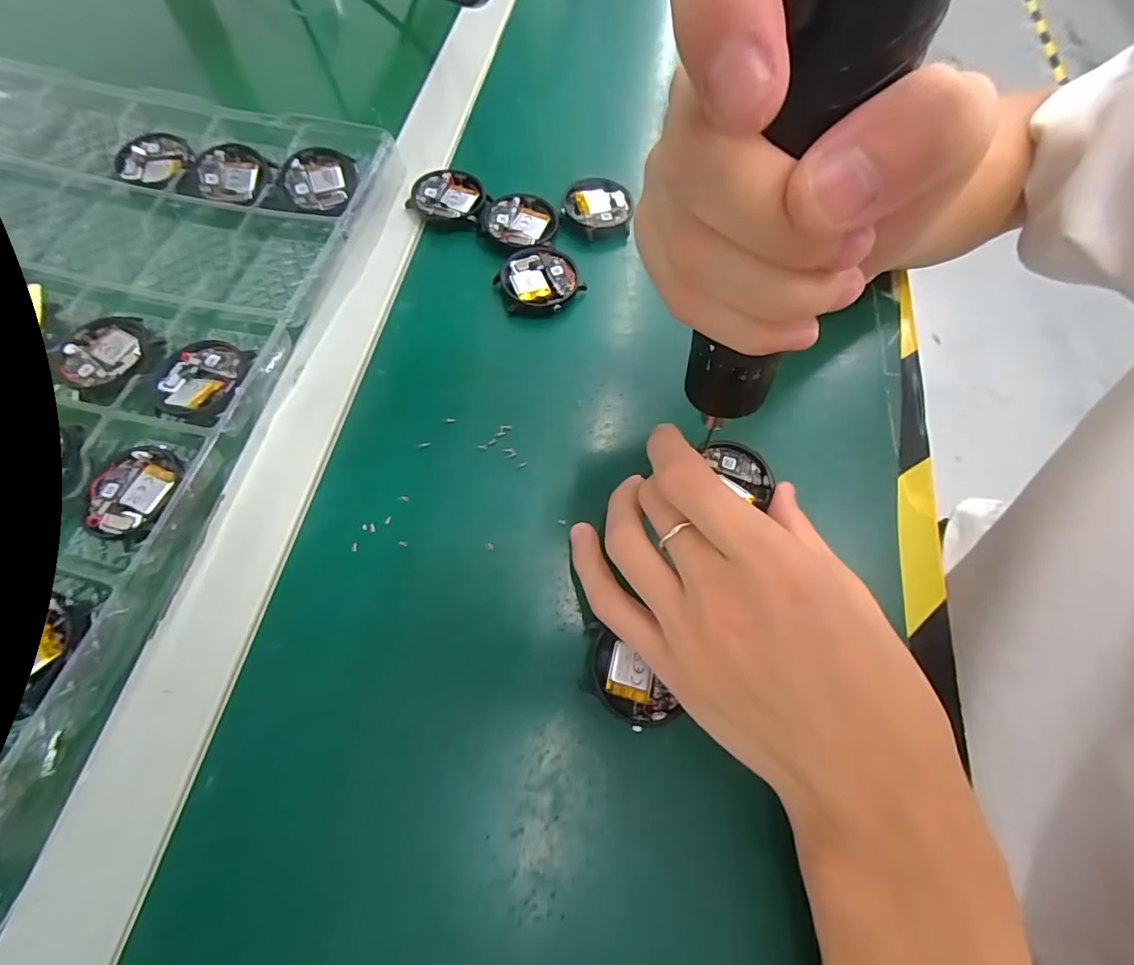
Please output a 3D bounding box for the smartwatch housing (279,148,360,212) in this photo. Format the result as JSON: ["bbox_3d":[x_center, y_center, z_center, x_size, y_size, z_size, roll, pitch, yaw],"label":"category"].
[{"bbox_3d":[-0.153,-0.184,0.296,0.042,0.010,0.043,5,77,-8],"label":"smartwatch housing"}]

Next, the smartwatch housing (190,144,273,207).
[{"bbox_3d":[-0.210,-0.190,0.296,0.042,0.010,0.037,2,67,-1],"label":"smartwatch housing"}]

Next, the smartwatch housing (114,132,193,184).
[{"bbox_3d":[-0.262,-0.205,0.303,0.044,0.007,0.045,-9,68,-6],"label":"smartwatch housing"}]

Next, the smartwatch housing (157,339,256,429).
[{"bbox_3d":[-0.182,-0.053,0.241,0.046,0.010,0.050,17,67,5],"label":"smartwatch housing"}]

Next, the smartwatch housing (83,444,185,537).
[{"bbox_3d":[-0.197,0.004,0.219,0.040,0.009,0.044,1,67,-2],"label":"smartwatch housing"}]

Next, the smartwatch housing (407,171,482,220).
[{"bbox_3d":[-0.076,-0.180,0.302,0.042,0.008,0.040,1,67,-2],"label":"smartwatch housing"}]

